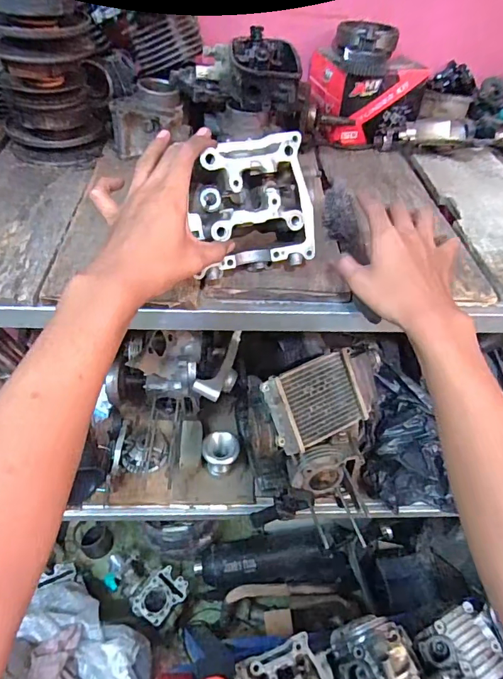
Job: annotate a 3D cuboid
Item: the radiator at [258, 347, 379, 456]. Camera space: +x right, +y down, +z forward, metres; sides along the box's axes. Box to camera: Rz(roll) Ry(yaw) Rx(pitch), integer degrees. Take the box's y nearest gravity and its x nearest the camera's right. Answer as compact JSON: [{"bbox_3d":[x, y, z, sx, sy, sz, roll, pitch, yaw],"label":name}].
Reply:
[{"bbox_3d":[0.132,0.104,0.799,0.212,0.035,0.141,-22,94,-19],"label":"radiator"}]

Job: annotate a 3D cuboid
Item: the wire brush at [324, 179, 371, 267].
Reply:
[{"bbox_3d":[0.114,-0.164,0.585,0.039,0.042,0.121,-5,59,-9],"label":"wire brush"}]

